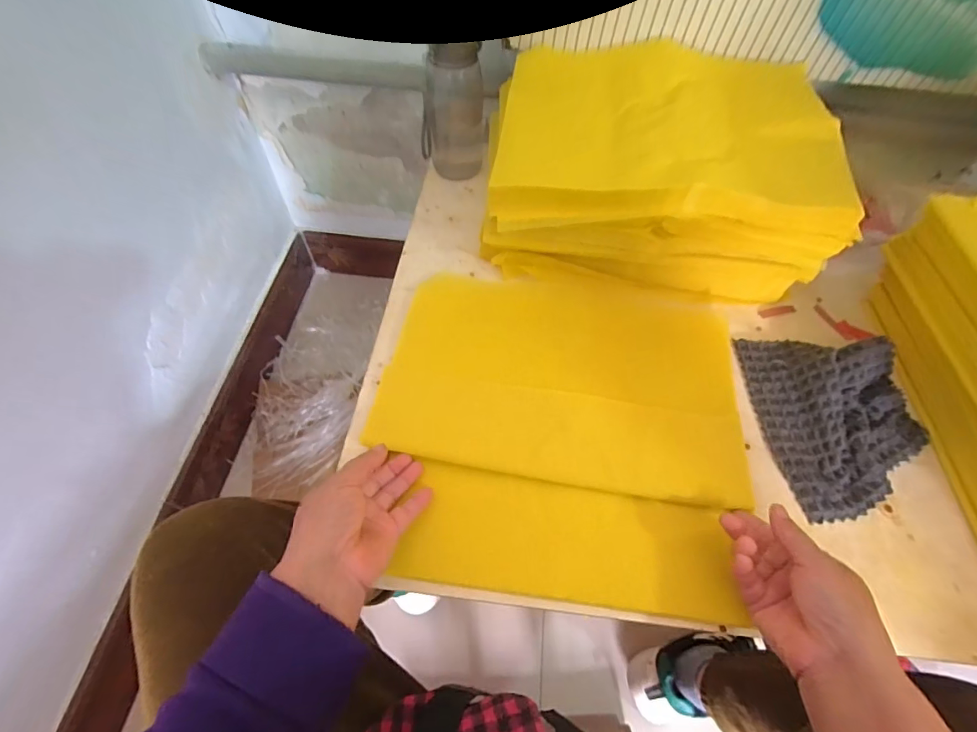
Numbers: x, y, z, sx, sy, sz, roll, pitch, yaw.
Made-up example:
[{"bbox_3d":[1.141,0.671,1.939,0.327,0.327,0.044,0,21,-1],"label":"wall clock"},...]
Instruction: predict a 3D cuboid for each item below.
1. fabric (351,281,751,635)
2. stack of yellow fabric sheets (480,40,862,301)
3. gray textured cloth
[{"bbox_3d":[0.072,0.045,0.438,0.349,0.016,0.330,7,61,3],"label":"fabric"},{"bbox_3d":[0.188,-0.235,0.528,0.345,0.143,0.259,5,59,1],"label":"stack of yellow fabric sheets"},{"bbox_3d":[0.349,0.048,0.428,0.156,0.035,0.191,0,59,-2],"label":"gray textured cloth"}]

